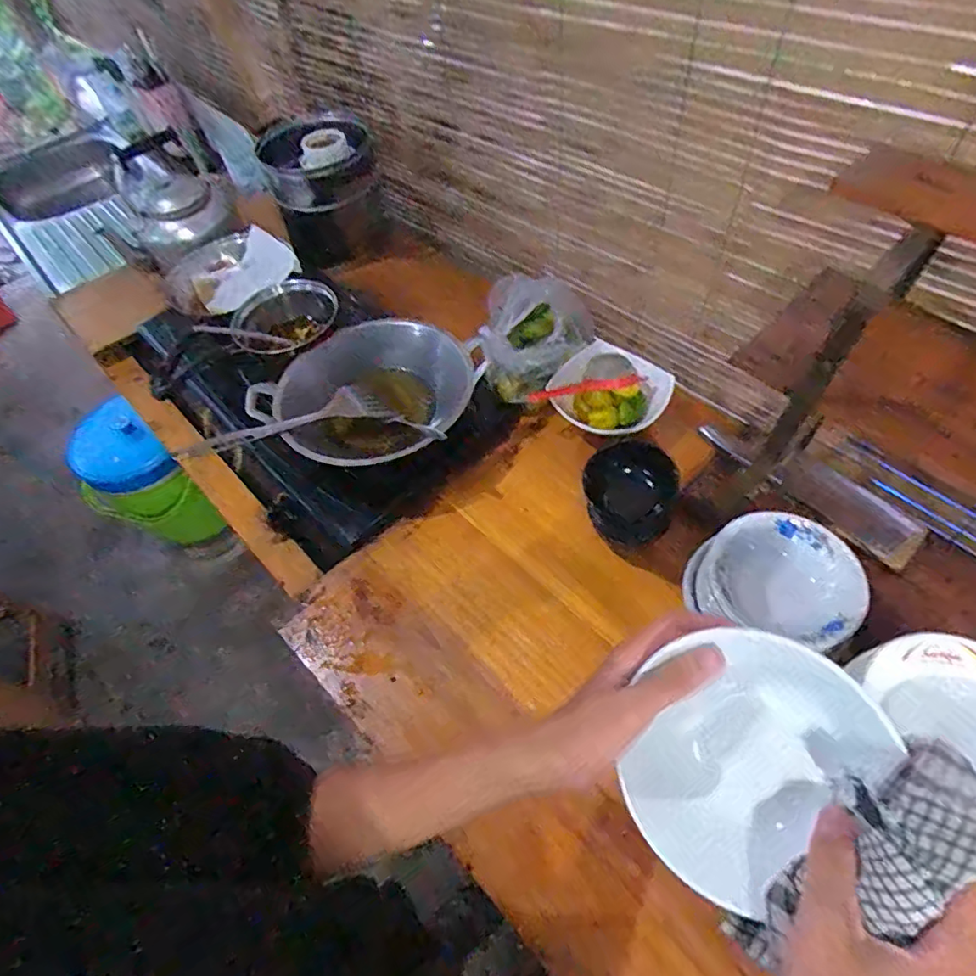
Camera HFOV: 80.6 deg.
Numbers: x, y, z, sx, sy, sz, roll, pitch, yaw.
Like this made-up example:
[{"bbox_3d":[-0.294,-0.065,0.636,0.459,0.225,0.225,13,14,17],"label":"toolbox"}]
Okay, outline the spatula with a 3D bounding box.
[{"bbox_3d":[-0.288,-0.096,0.837,0.291,0.052,0.062,-19,57,-8],"label":"spatula"}]

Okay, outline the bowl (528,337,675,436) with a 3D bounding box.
[{"bbox_3d":[0.184,-0.150,0.890,0.174,0.050,0.151,32,64,23],"label":"bowl"}]

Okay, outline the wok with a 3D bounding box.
[{"bbox_3d":[-0.171,-0.136,0.872,0.259,0.096,0.289,32,64,23],"label":"wok"}]

